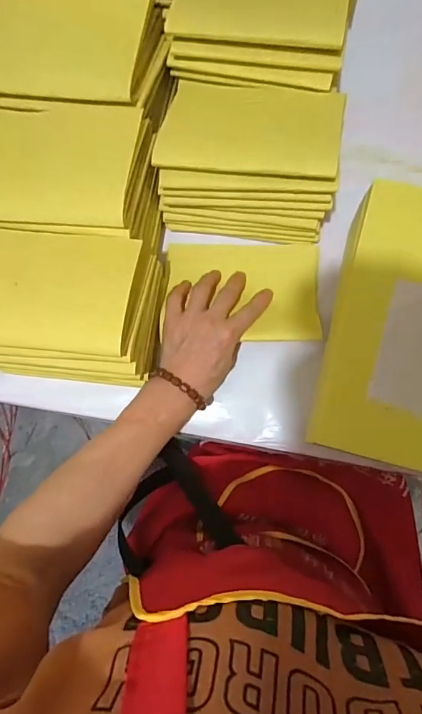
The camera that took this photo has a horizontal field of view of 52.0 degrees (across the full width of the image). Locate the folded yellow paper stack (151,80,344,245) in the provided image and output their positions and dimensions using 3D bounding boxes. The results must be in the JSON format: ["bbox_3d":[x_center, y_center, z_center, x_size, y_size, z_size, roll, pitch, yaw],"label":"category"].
[{"bbox_3d":[0.037,-0.191,0.427,0.163,0.086,0.120,8,82,4],"label":"folded yellow paper stack"}]

